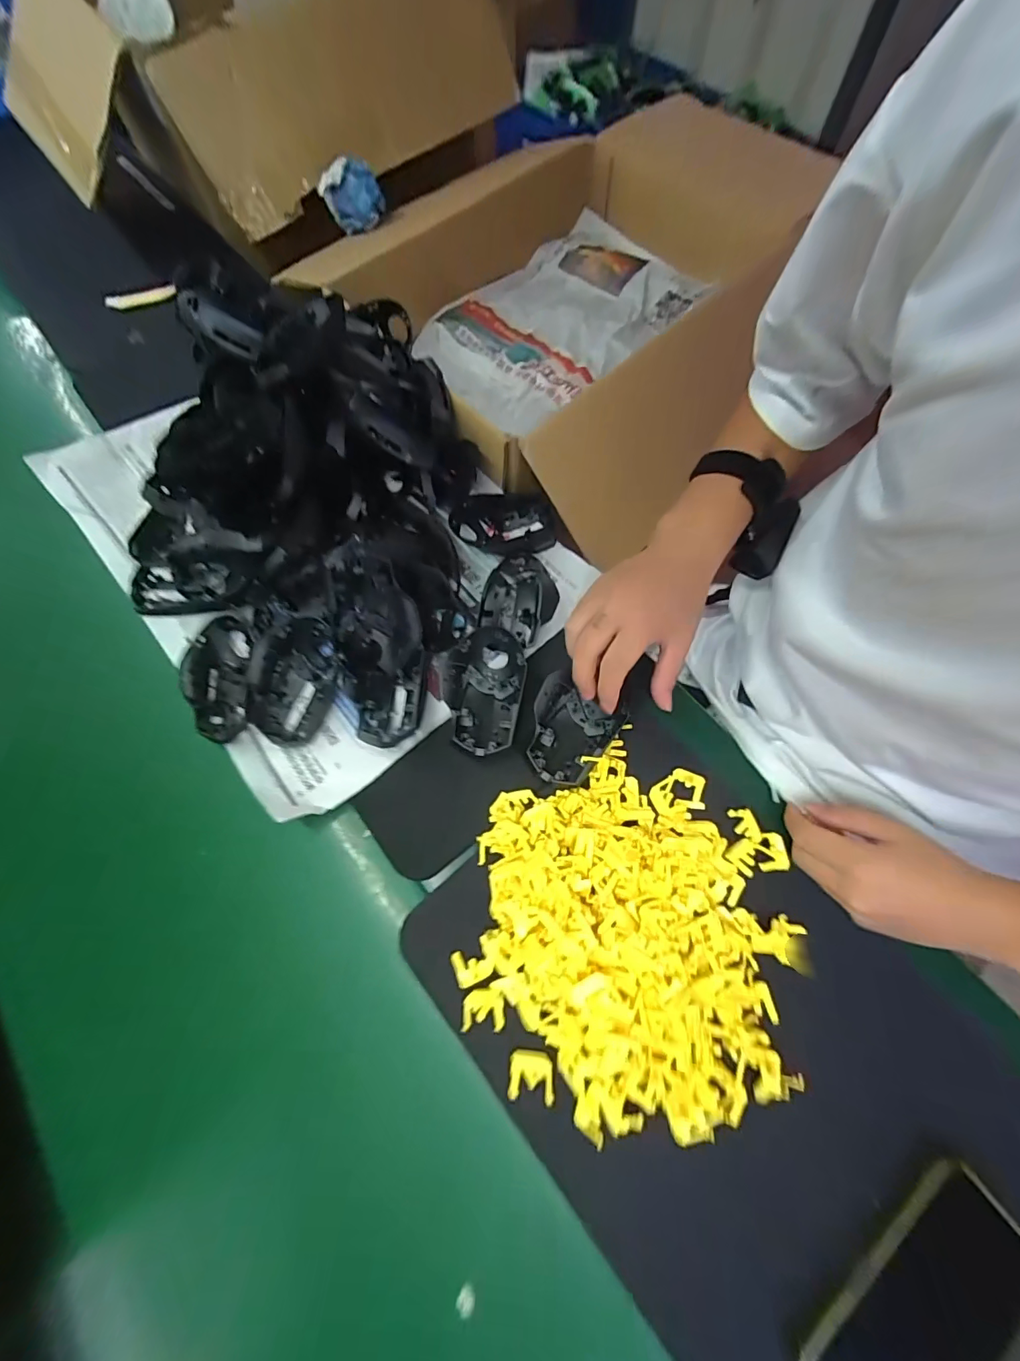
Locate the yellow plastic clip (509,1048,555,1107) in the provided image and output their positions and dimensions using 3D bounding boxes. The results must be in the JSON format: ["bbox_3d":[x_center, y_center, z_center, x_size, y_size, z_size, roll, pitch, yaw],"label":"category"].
[{"bbox_3d":[0.015,0.279,0.337,0.031,0.015,0.025,4,69,2],"label":"yellow plastic clip"}]

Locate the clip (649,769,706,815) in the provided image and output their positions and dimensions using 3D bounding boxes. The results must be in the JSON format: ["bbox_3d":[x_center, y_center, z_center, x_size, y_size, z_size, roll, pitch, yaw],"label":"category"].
[{"bbox_3d":[0.147,0.096,0.414,0.048,0.006,0.036,-9,68,-1],"label":"clip"}]

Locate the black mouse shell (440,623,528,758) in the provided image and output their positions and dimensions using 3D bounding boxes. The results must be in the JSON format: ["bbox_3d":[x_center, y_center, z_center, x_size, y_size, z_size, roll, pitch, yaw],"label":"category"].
[{"bbox_3d":[-0.024,0.009,0.434,0.070,0.035,0.109,8,69,4],"label":"black mouse shell"}]

